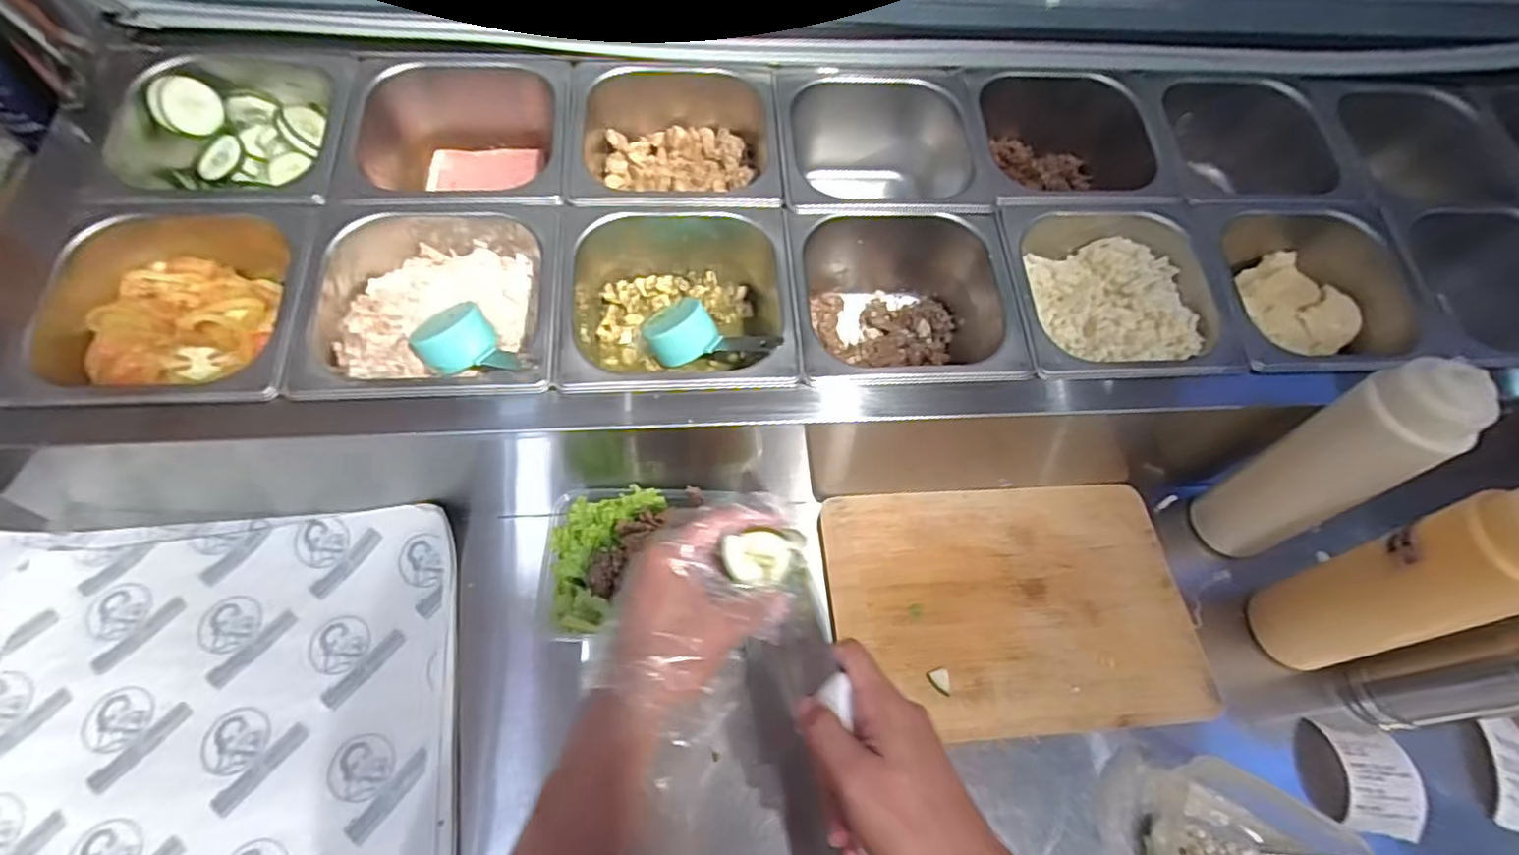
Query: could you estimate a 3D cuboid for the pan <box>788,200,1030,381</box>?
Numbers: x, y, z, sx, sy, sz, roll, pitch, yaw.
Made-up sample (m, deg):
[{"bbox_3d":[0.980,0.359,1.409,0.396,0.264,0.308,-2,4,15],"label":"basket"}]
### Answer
[{"bbox_3d":[0.111,-0.100,0.549,0.172,0.107,0.174,-3,60,-6],"label":"pan"}]

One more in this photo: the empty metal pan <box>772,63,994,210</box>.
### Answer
[{"bbox_3d":[0.102,-0.234,0.604,0.184,0.108,0.171,1,59,-4],"label":"empty metal pan"}]

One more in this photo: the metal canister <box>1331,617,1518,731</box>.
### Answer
[{"bbox_3d":[0.514,0.176,0.467,0.055,0.171,0.056,-7,60,-8],"label":"metal canister"}]

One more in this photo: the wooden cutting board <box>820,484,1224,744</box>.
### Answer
[{"bbox_3d":[0.208,0.143,0.539,0.291,0.011,0.198,-2,60,-6],"label":"wooden cutting board"}]

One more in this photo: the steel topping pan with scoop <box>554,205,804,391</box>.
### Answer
[{"bbox_3d":[-0.064,-0.089,0.520,0.173,0.089,0.162,-3,60,-6],"label":"steel topping pan with scoop"}]

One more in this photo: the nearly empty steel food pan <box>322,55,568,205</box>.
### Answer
[{"bbox_3d":[-0.251,-0.232,0.564,0.178,0.090,0.171,-2,60,-6],"label":"nearly empty steel food pan"}]

